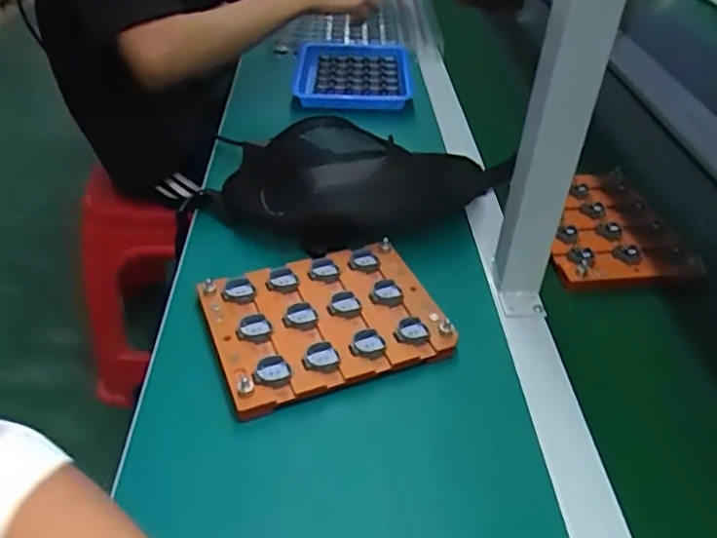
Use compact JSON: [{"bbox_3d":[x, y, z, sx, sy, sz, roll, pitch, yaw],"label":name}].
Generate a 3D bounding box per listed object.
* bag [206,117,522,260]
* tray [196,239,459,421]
[{"bbox_3d":[0.005,-0.102,0.652,0.332,0.089,0.164,-8,37,-13],"label":"bag"},{"bbox_3d":[-0.030,0.040,0.530,0.187,0.020,0.148,-13,38,-19],"label":"tray"}]

